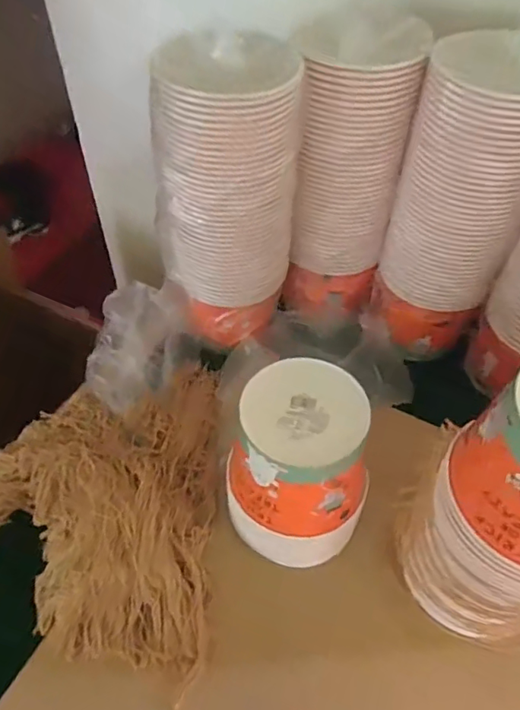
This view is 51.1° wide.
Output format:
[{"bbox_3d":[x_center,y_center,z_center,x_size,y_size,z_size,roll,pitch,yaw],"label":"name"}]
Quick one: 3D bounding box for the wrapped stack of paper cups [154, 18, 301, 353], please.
[{"bbox_3d":[-0.039,-0.187,0.706,0.136,0.375,0.142,34,57,23],"label":"wrapped stack of paper cups"}]

